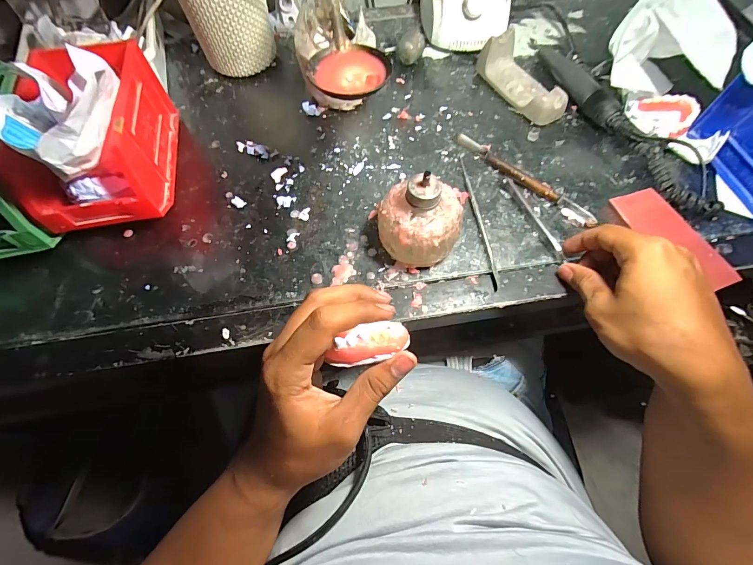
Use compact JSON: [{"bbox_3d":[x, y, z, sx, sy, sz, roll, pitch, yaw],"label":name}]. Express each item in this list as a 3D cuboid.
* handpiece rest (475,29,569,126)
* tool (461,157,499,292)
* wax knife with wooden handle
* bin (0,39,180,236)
[{"bbox_3d":[0.180,-0.248,0.424,0.049,0.040,0.123,-28,68,-12],"label":"handpiece rest"},{"bbox_3d":[0.105,-0.066,0.356,0.006,0.005,0.157,-7,65,-2],"label":"tool"},{"bbox_3d":[0.159,-0.116,0.380,0.173,0.011,0.021,40,72,17],"label":"wax knife with wooden handle"},{"bbox_3d":[-0.274,-0.139,0.349,0.104,0.090,0.169,-10,66,-4],"label":"bin"}]

